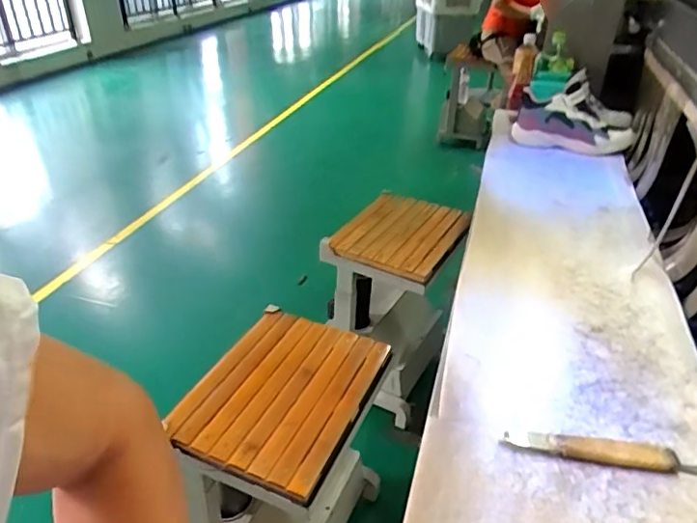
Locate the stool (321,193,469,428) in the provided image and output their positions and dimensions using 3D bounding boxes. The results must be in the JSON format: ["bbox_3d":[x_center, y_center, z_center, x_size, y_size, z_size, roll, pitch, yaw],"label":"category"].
[{"bbox_3d":[0.137,0.106,1.509,0.271,0.468,0.401,17,36,24],"label":"stool"}]

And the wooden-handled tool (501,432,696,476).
[{"bbox_3d":[0.267,0.190,0.542,0.211,0.017,0.027,6,33,10],"label":"wooden-handled tool"}]

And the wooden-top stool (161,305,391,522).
[{"bbox_3d":[-0.123,0.405,1.079,0.291,0.427,0.390,14,35,20],"label":"wooden-top stool"}]

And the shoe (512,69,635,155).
[{"bbox_3d":[0.529,-0.349,1.267,0.260,0.147,0.140,8,33,14],"label":"shoe"}]

